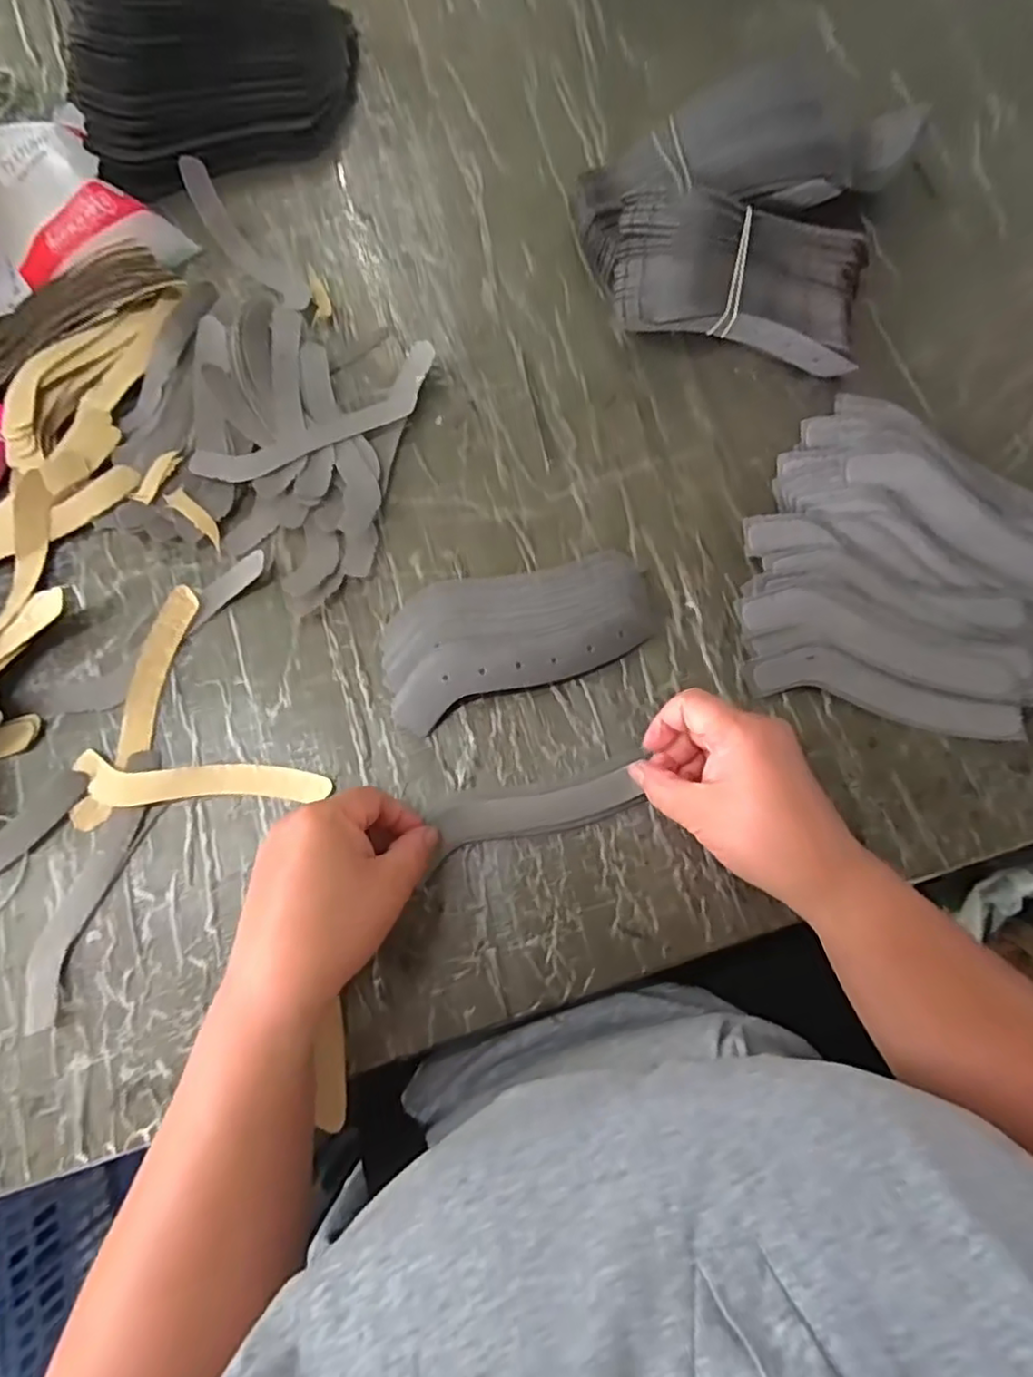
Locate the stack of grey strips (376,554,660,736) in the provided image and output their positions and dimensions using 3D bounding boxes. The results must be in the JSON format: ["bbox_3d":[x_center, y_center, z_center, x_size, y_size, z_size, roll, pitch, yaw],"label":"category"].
[{"bbox_3d":[-0.001,-0.041,0.413,0.173,0.017,0.087,-21,76,-6],"label":"stack of grey strips"}]

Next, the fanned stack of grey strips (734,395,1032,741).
[{"bbox_3d":[0.252,-0.082,0.413,0.200,0.030,0.206,13,75,4],"label":"fanned stack of grey strips"}]

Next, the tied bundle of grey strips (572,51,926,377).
[{"bbox_3d":[0.152,-0.329,0.455,0.218,0.088,0.172,11,75,3],"label":"tied bundle of grey strips"}]

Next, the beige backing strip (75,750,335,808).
[{"bbox_3d":[-0.187,0.058,0.388,0.148,0.006,0.030,5,75,1],"label":"beige backing strip"}]

